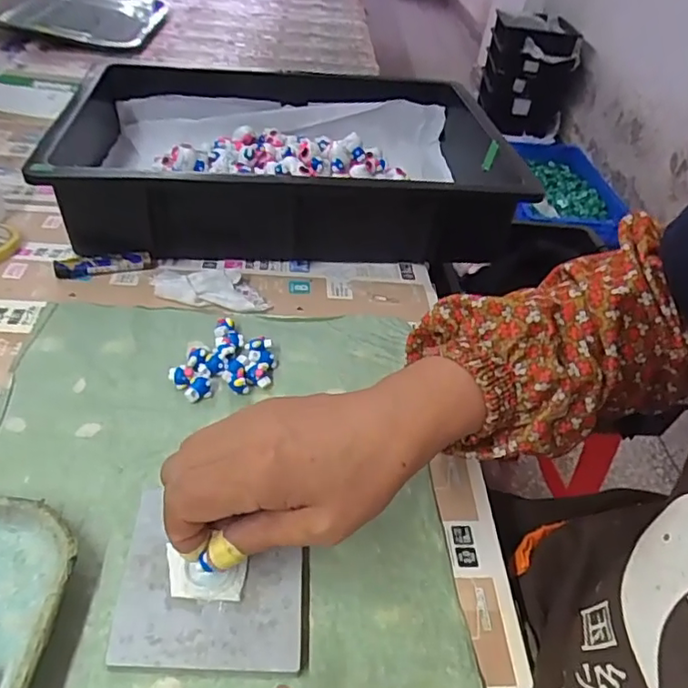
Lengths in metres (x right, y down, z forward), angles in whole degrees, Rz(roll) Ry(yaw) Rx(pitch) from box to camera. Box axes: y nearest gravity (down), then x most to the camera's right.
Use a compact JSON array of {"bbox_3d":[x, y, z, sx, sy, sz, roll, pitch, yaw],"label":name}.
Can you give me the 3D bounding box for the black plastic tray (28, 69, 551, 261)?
[{"bbox_3d":[-0.065,-0.200,0.610,0.462,0.089,0.292,1,43,-8],"label":"black plastic tray"}]

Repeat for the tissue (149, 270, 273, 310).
[{"bbox_3d":[-0.115,-0.050,0.493,0.100,0.017,0.037,6,43,-2],"label":"tissue"}]

